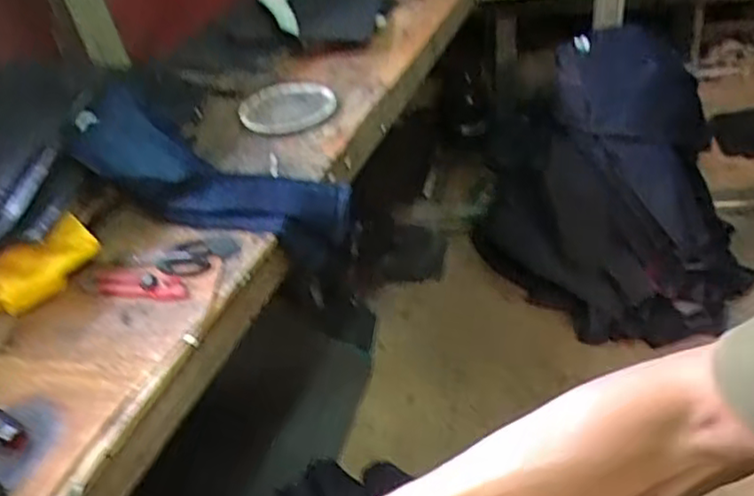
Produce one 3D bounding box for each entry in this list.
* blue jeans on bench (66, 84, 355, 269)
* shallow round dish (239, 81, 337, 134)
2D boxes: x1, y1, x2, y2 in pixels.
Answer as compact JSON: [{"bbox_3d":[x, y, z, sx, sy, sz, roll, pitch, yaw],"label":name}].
[{"bbox_3d":[-0.254,-0.106,1.060,0.438,0.086,0.179,22,41,-3],"label":"blue jeans on bench"},{"bbox_3d":[-0.160,-0.282,1.320,0.167,0.026,0.180,4,39,7],"label":"shallow round dish"}]

